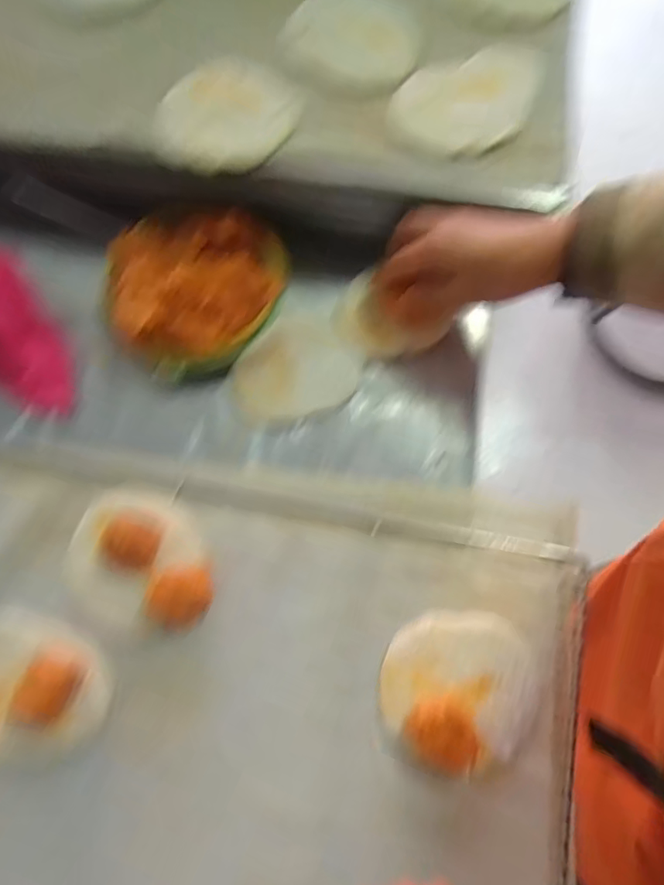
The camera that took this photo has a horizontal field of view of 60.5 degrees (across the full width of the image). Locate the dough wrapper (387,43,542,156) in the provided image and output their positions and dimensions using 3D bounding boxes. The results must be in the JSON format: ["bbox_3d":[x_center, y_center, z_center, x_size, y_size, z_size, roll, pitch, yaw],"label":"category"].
[{"bbox_3d":[0.100,-0.251,0.418,0.115,0.006,0.079,-20,77,-2],"label":"dough wrapper"}]

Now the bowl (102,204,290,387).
[{"bbox_3d":[-0.109,-0.117,0.441,0.138,0.042,0.141,0,71,1],"label":"bowl"}]

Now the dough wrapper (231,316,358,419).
[{"bbox_3d":[-0.029,-0.051,0.438,0.078,0.008,0.093,44,74,-2],"label":"dough wrapper"}]

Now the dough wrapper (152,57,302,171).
[{"bbox_3d":[-0.077,-0.244,0.418,0.092,0.011,0.098,0,73,0],"label":"dough wrapper"}]

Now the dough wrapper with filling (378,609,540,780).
[{"bbox_3d":[0.083,0.154,0.362,0.093,0.019,0.096,0,71,1],"label":"dough wrapper with filling"}]

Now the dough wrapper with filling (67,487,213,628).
[{"bbox_3d":[-0.130,0.078,0.387,0.104,0.023,0.085,17,72,7],"label":"dough wrapper with filling"}]

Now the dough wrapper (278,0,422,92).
[{"bbox_3d":[0.015,-0.313,0.437,0.101,0.005,0.091,12,80,1],"label":"dough wrapper"}]

